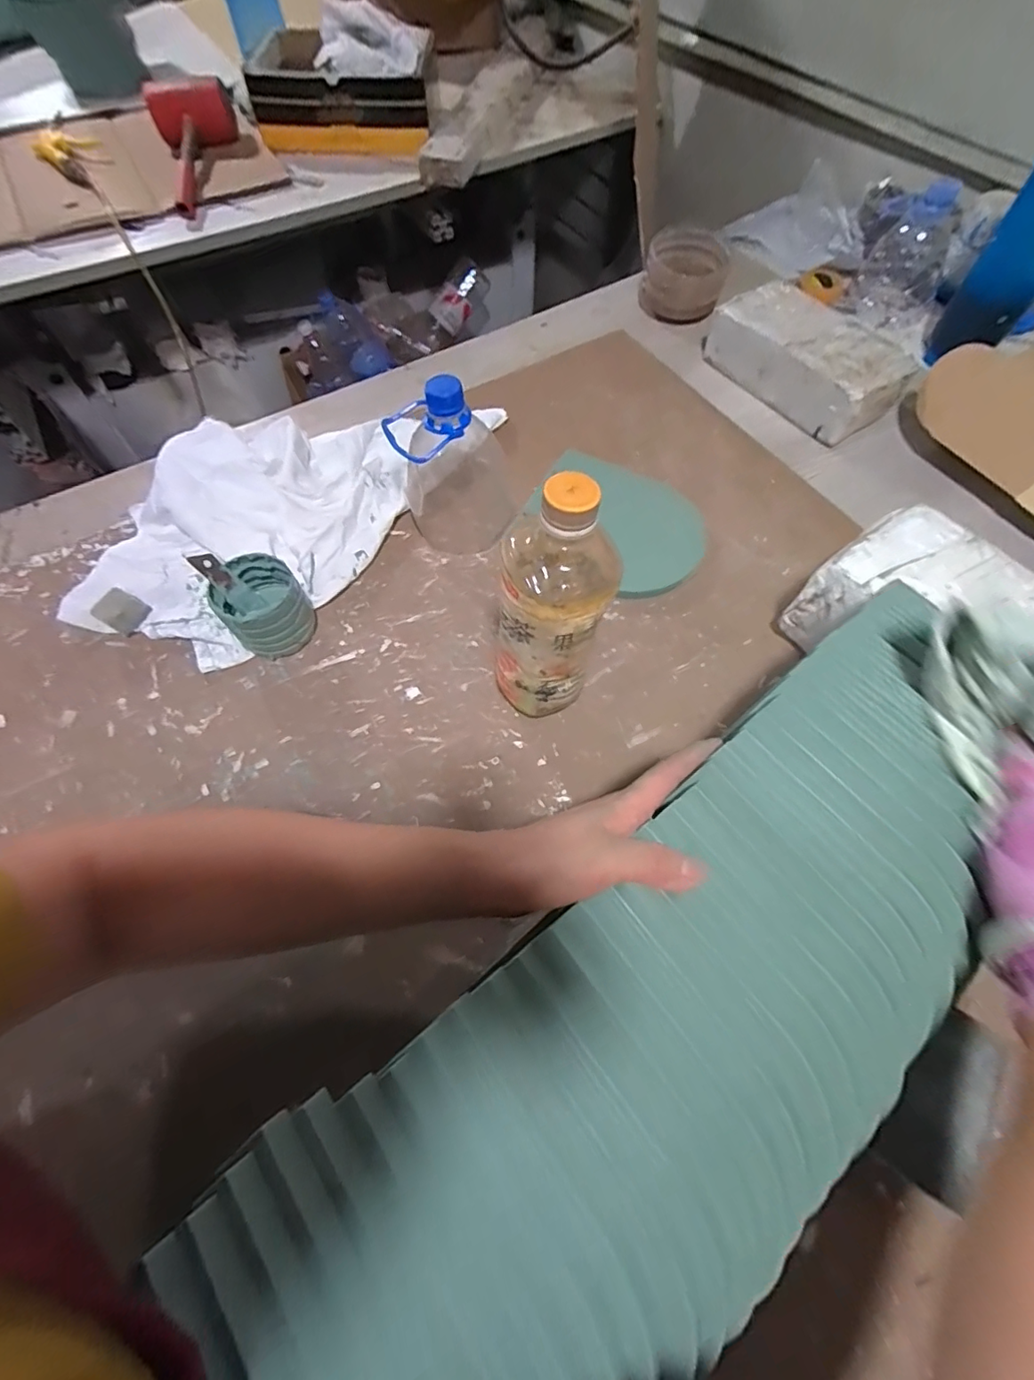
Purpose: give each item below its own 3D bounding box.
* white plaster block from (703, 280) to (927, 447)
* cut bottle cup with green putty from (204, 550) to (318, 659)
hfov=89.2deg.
[{"bbox_3d":[0.319,-0.370,0.583,0.103,0.073,0.208,-36,69,-17],"label":"white plaster block"},{"bbox_3d":[-0.206,-0.066,0.433,0.063,0.065,0.062,0,64,-1],"label":"cut bottle cup with green putty"}]

